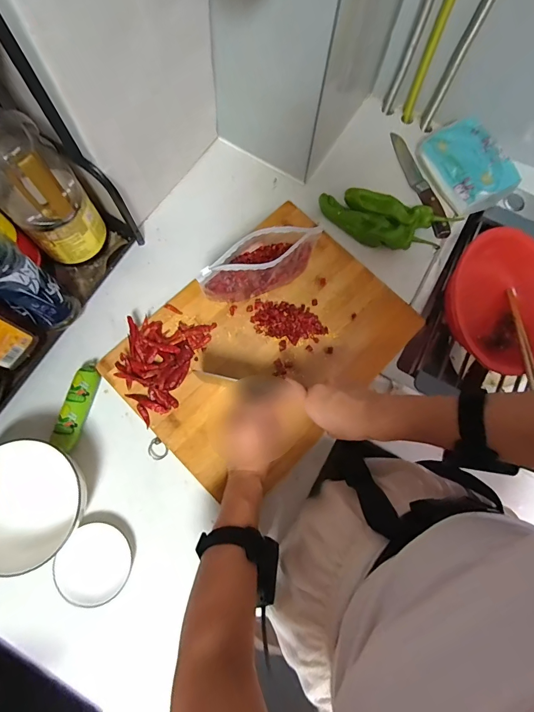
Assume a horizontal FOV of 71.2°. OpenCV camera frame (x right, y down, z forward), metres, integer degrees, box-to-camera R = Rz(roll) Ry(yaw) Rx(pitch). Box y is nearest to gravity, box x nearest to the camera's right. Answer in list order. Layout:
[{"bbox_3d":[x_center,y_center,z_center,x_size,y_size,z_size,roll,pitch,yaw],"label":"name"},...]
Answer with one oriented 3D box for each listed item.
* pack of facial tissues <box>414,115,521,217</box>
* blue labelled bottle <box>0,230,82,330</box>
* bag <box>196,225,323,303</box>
[{"bbox_3d":[0.346,-0.331,0.642,0.093,0.084,0.153,-23,76,-8],"label":"pack of facial tissues"},{"bbox_3d":[-0.318,-0.099,0.457,0.073,0.224,0.064,38,77,8],"label":"blue labelled bottle"},{"bbox_3d":[-0.011,-0.132,0.550,0.178,0.096,0.063,-30,78,-9],"label":"bag"}]

